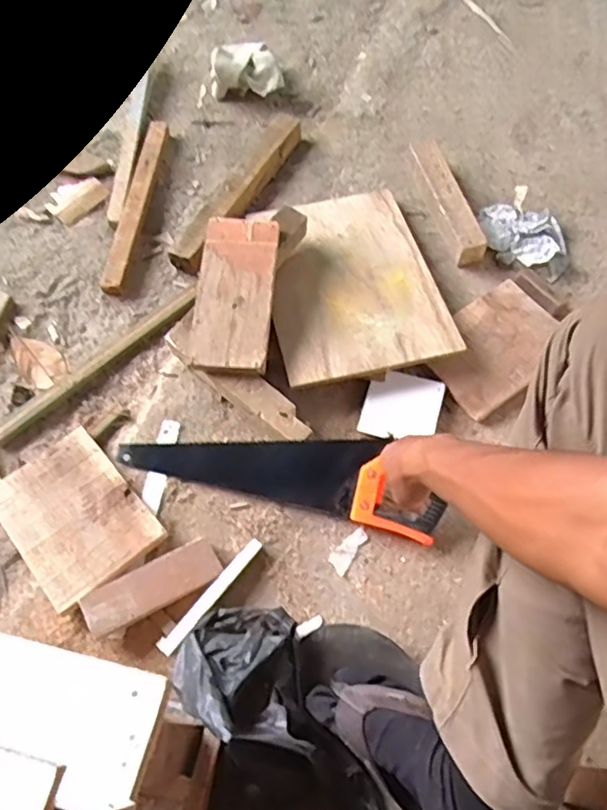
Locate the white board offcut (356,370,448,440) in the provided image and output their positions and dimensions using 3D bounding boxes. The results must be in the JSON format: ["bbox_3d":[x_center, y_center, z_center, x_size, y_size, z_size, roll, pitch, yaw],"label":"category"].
[{"bbox_3d":[0.131,0.001,0.800,0.097,0.010,0.095,15,62,8],"label":"white board offcut"}]

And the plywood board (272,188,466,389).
[{"bbox_3d":[0.064,-0.184,0.882,0.232,0.015,0.334,-13,58,-5],"label":"plywood board"}]

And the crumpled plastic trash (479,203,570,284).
[{"bbox_3d":[0.346,-0.263,0.948,0.147,0.028,0.106,24,64,13],"label":"crumpled plastic trash"}]

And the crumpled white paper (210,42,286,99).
[{"bbox_3d":[-0.103,-0.612,1.123,0.130,0.074,0.091,1,61,0],"label":"crumpled white paper"}]

